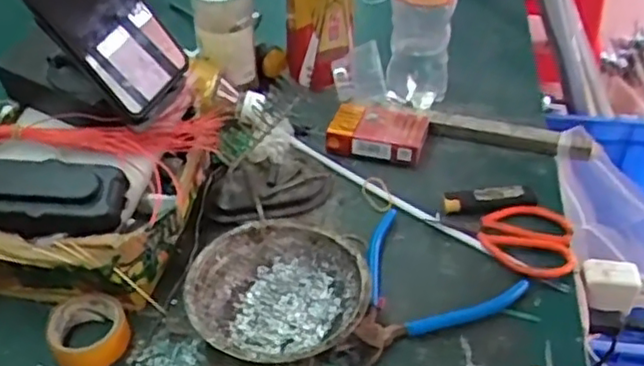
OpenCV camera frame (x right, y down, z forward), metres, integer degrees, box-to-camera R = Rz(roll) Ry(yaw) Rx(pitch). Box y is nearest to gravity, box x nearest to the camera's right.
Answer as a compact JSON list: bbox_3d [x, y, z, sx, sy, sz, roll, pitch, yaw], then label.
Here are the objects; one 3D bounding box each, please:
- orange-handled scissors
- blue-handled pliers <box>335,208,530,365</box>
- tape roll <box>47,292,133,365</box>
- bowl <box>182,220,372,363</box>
[{"bbox_3d":[0.148,0.043,0.555,0.111,0.008,0.076,9,41,10],"label":"orange-handled scissors"},{"bbox_3d":[0.061,0.078,0.501,0.126,0.017,0.129,33,50,32],"label":"blue-handled pliers"},{"bbox_3d":[-0.166,0.102,0.479,0.052,0.022,0.062,-19,44,-20],"label":"tape roll"},{"bbox_3d":[-0.030,0.083,0.484,0.124,0.038,0.121,0,41,0],"label":"bowl"}]

